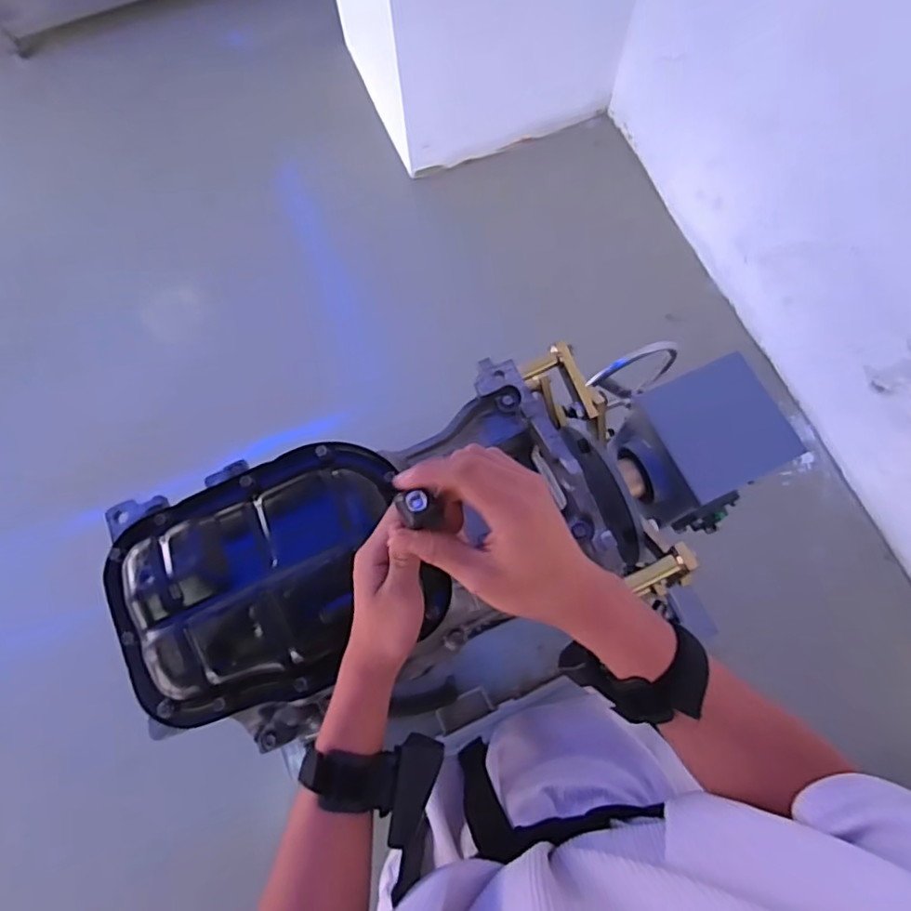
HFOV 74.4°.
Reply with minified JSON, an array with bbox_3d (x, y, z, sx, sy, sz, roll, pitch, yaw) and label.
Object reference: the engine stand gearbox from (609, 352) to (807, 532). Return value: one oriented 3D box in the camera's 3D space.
[{"bbox_3d":[0.320,0.001,0.793,0.176,0.159,0.174,-25,73,-6],"label":"engine stand gearbox"}]

